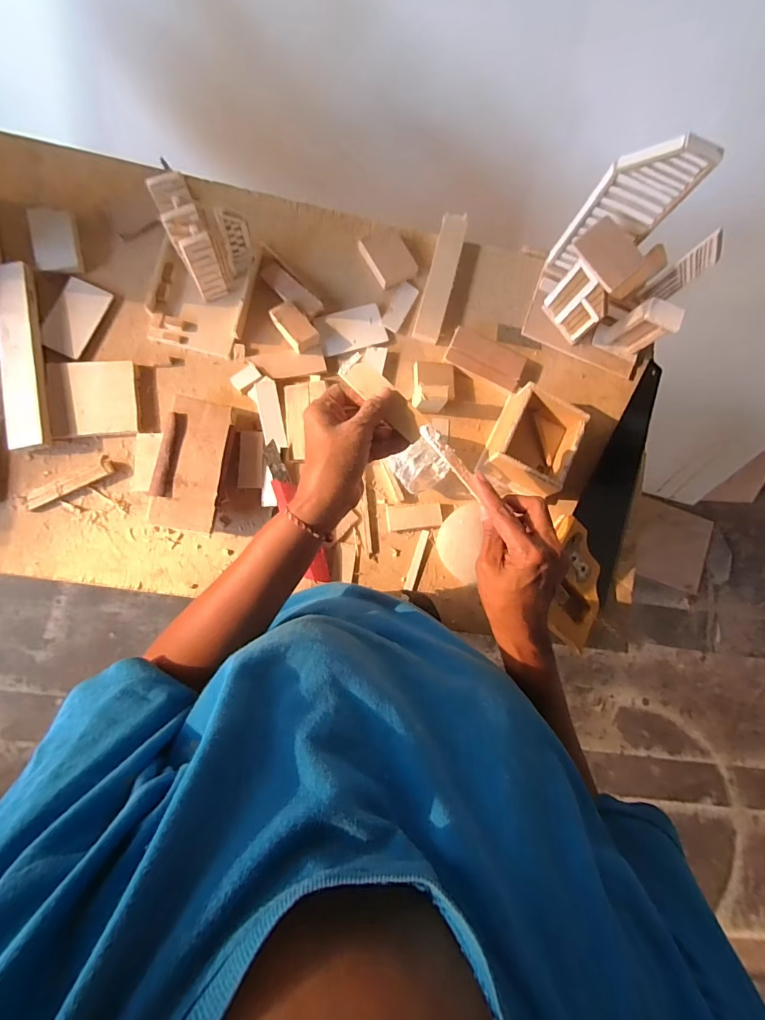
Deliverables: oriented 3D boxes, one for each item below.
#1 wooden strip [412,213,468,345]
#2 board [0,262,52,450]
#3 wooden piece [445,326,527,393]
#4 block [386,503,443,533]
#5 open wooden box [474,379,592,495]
[{"bbox_3d":[0.079,-0.312,0.572,0.036,0.016,0.183,15,82,-5],"label":"wooden strip"},{"bbox_3d":[-0.418,-0.177,0.489,0.044,0.014,0.212,-8,86,-13],"label":"board"},{"bbox_3d":[0.139,-0.202,0.569,0.102,0.016,0.049,24,82,-3],"label":"wooden piece"},{"bbox_3d":[0.041,0.008,0.541,0.069,0.010,0.033,-6,85,-7],"label":"block"},{"bbox_3d":[0.193,-0.085,0.548,0.094,0.058,0.122,27,82,-3],"label":"open wooden box"}]

